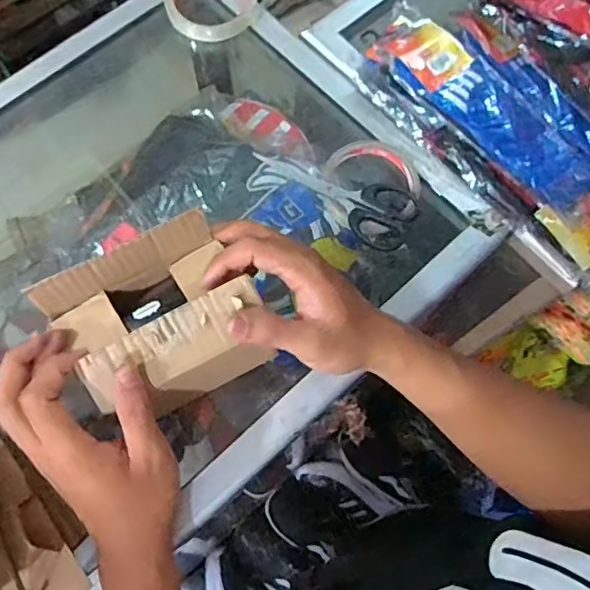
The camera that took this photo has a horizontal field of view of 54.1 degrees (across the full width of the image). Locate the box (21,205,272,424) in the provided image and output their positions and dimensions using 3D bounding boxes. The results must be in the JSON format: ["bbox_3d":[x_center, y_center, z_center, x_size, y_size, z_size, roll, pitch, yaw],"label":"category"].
[{"bbox_3d":[-0.090,0.019,0.394,0.124,0.050,0.105,-29,73,-11],"label":"box"}]

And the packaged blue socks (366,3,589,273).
[{"bbox_3d":[0.193,-0.164,0.538,0.101,0.038,0.299,-42,76,-14],"label":"packaged blue socks"}]

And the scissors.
[{"bbox_3d":[0.033,-0.089,0.509,0.142,0.012,0.062,24,72,7],"label":"scissors"}]

